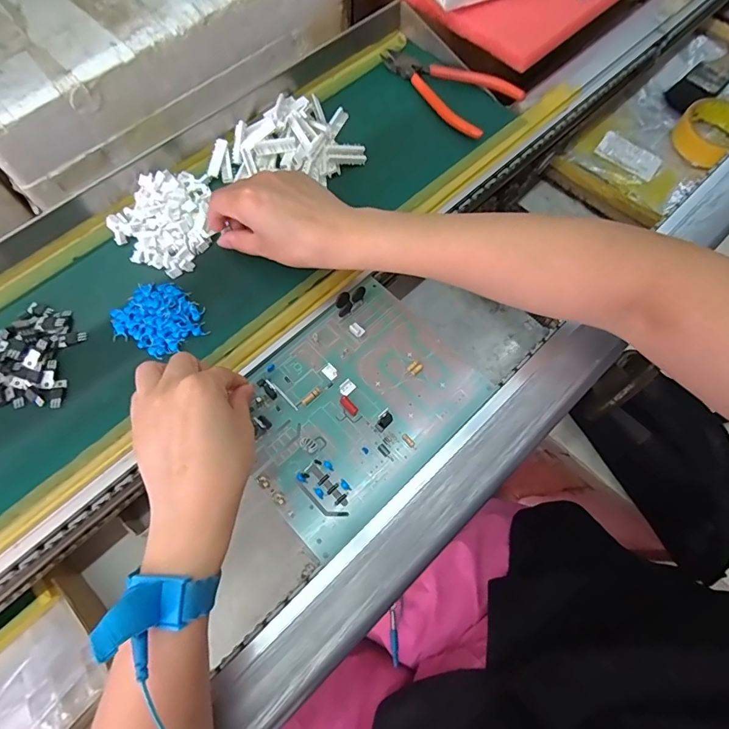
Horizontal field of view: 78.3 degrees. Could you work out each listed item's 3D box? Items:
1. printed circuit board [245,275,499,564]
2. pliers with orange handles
[{"bbox_3d":[-0.010,0.029,0.351,0.182,0.014,0.144,-41,77,-15],"label":"printed circuit board"},{"bbox_3d":[0.079,-0.291,0.458,0.150,0.014,0.070,38,73,11],"label":"pliers with orange handles"}]

